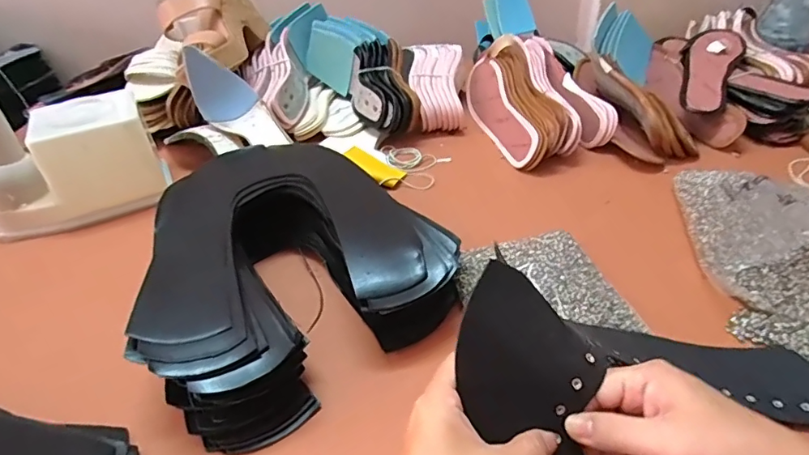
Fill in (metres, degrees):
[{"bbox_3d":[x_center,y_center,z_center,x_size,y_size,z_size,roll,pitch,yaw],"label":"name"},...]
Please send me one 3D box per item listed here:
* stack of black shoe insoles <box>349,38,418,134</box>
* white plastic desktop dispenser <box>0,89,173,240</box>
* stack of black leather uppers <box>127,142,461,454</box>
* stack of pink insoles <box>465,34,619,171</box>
[{"bbox_3d":[-0.033,-0.195,0.706,0.080,0.067,0.172,-9,51,-6],"label":"stack of black shoe insoles"},{"bbox_3d":[-0.383,-0.080,0.559,0.190,0.149,0.103,-20,41,-19],"label":"white plastic desktop dispenser"},{"bbox_3d":[-0.107,0.024,0.448,0.239,0.078,0.263,-21,41,-21],"label":"stack of black leather uppers"},{"bbox_3d":[0.172,-0.180,0.680,0.132,0.089,0.222,-12,39,-9],"label":"stack of pink insoles"}]

